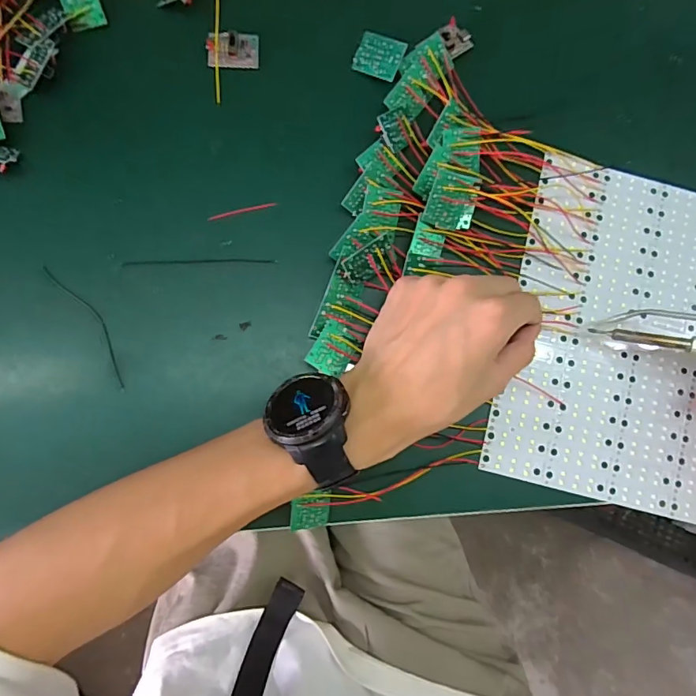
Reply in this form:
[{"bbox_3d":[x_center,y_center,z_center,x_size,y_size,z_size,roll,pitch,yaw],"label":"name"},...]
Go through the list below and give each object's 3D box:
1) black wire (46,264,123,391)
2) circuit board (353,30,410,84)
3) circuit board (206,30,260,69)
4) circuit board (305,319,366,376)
[{"bbox_3d":[-0.172,-0.017,0.310,0.014,0.004,0.098,-34,87,-7],"label":"black wire"},{"bbox_3d":[0.023,-0.212,0.337,0.036,0.004,0.027,27,102,17],"label":"circuit board"},{"bbox_3d":[-0.083,-0.217,0.336,0.037,0.009,0.025,-7,84,-5],"label":"circuit board"},{"bbox_3d":[-0.008,0.000,0.307,0.029,0.004,0.036,27,71,-7],"label":"circuit board"}]

